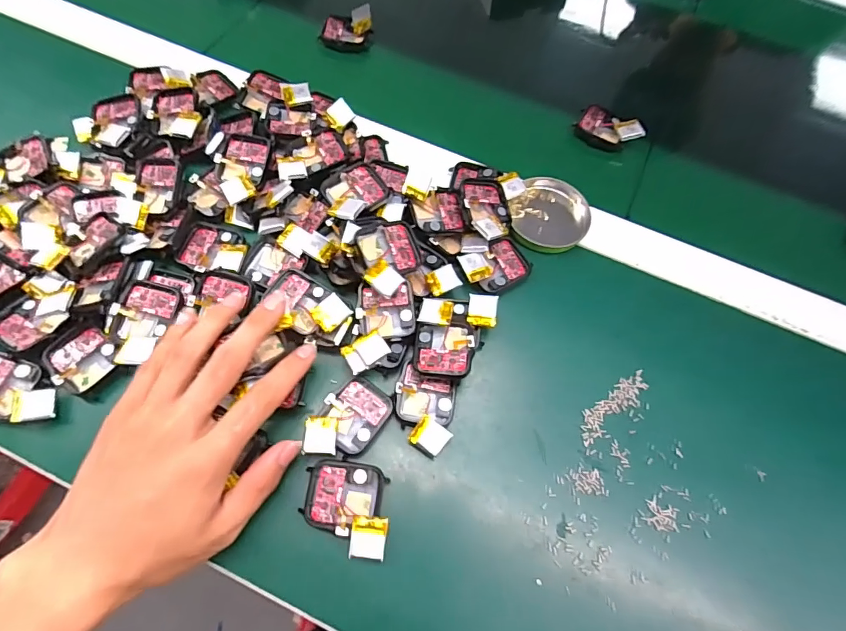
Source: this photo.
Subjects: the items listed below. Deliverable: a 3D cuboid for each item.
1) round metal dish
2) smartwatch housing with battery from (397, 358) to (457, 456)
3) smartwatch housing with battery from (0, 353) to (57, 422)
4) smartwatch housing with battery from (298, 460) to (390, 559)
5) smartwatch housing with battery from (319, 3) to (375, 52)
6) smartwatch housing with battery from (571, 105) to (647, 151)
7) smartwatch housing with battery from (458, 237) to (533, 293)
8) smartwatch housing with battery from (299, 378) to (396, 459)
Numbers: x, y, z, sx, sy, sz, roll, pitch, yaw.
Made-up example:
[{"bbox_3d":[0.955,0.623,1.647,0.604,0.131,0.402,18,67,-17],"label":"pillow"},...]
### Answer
[{"bbox_3d":[0.100,-0.081,0.352,0.061,0.007,0.068,1,67,-3],"label":"round metal dish"},{"bbox_3d":[0.001,0.061,0.286,0.037,0.016,0.052,7,66,-1],"label":"smartwatch housing with battery"},{"bbox_3d":[-0.252,0.045,0.274,0.059,0.013,0.035,16,66,3],"label":"smartwatch housing with battery"},{"bbox_3d":[-0.044,0.112,0.261,0.049,0.015,0.048,9,66,0],"label":"smartwatch housing with battery"},{"bbox_3d":[-0.072,-0.274,0.425,0.046,0.020,0.043,12,66,1],"label":"smartwatch housing with battery"},{"bbox_3d":[0.167,-0.167,0.401,0.054,0.023,0.029,31,68,9],"label":"smartwatch housing with battery"},{"bbox_3d":[0.053,-0.035,0.327,0.049,0.018,0.034,-28,71,-15],"label":"smartwatch housing with battery"},{"bbox_3d":[-0.047,0.067,0.279,0.038,0.016,0.055,35,69,11],"label":"smartwatch housing with battery"}]

